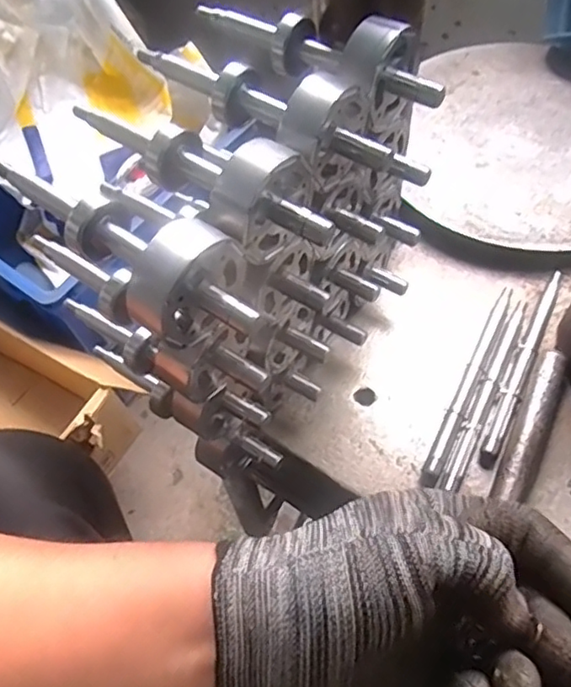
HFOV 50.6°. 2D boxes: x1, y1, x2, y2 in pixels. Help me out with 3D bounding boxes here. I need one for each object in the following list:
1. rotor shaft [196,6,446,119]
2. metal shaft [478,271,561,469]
[{"bbox_3d":[0.017,-0.168,0.331,0.046,0.040,0.158,-38,63,-18],"label":"rotor shaft"},{"bbox_3d":[0.171,0.014,0.433,0.012,0.013,0.167,23,62,17],"label":"metal shaft"}]

